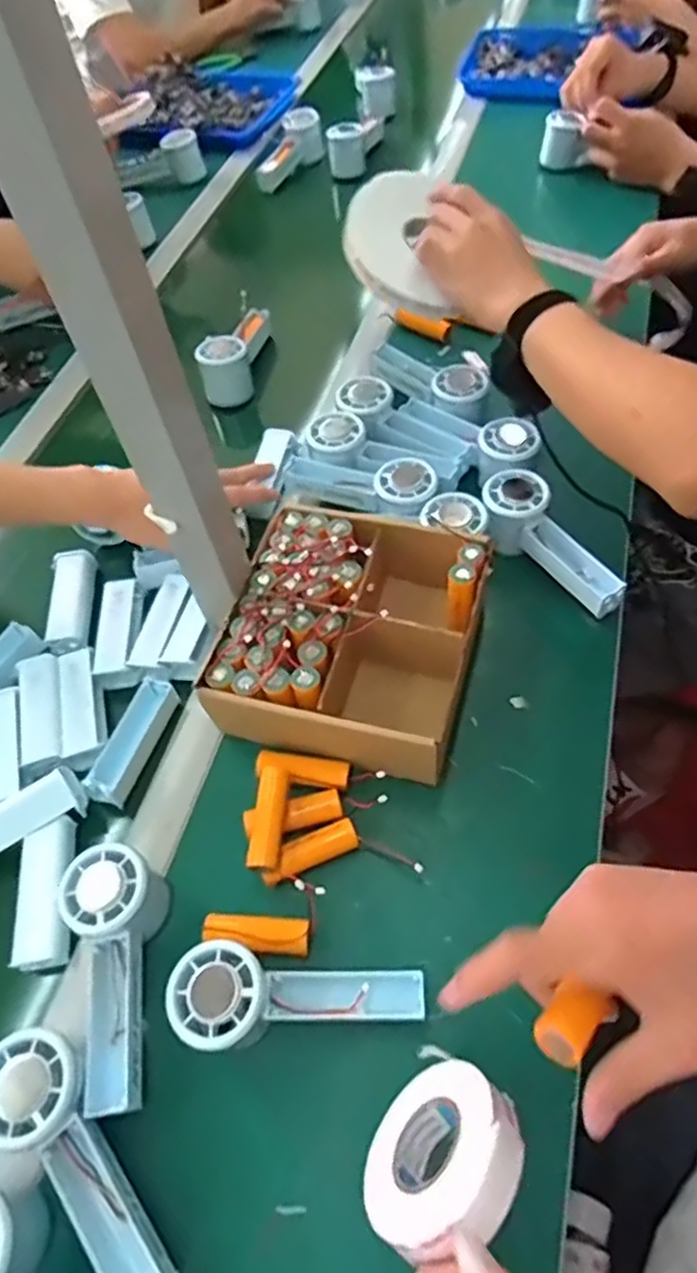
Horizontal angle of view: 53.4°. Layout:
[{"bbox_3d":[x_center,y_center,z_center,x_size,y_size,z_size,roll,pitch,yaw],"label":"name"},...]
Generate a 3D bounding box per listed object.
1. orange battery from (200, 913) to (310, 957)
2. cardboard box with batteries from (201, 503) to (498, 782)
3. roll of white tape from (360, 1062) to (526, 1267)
[{"bbox_3d":[-0.061,0.197,0.456,0.071,0.018,0.023,2,57,8],"label":"orange battery"},{"bbox_3d":[0.004,-0.002,0.558,0.183,0.072,0.195,12,58,14],"label":"cardboard box with batteries"},{"bbox_3d":[0.044,0.245,0.325,0.021,0.072,0.075,48,60,-11],"label":"roll of white tape"}]

